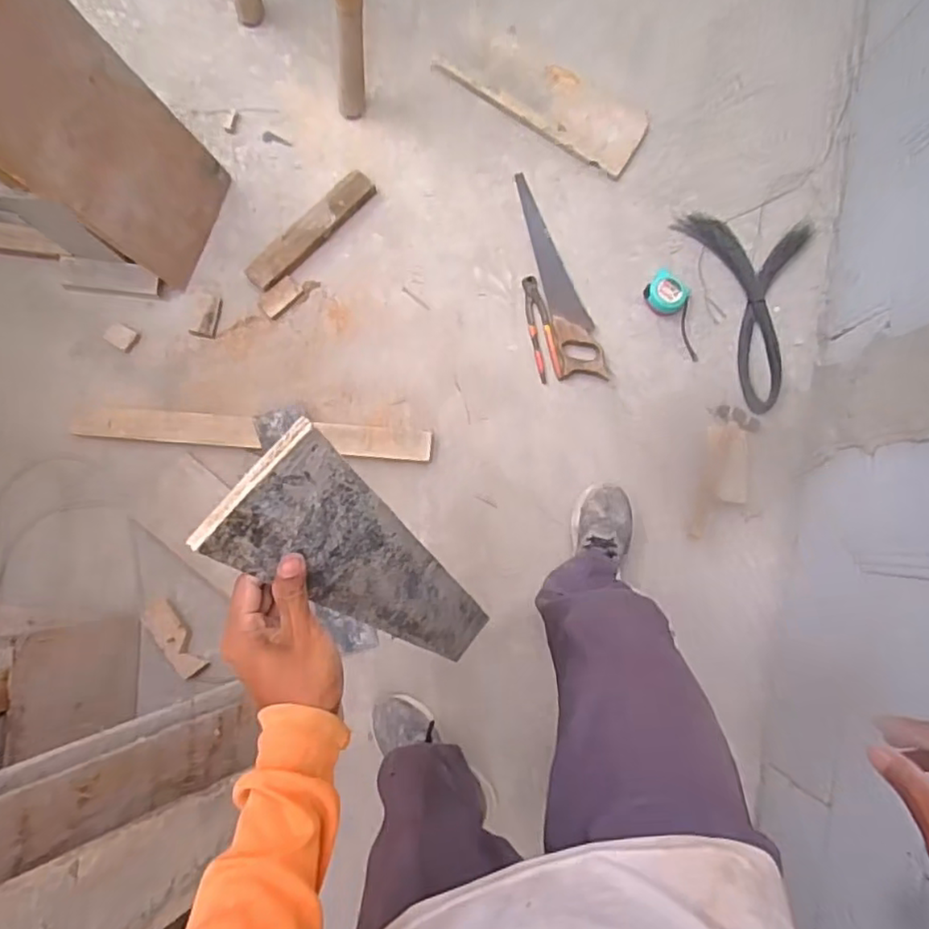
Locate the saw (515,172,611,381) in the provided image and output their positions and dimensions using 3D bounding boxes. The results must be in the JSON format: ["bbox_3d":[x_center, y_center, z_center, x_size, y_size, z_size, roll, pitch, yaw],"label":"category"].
[{"bbox_3d":[0.200,-0.391,1.330,0.090,0.023,0.447,-12,85,-3],"label":"saw"}]

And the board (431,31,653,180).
[{"bbox_3d":[0.171,-0.794,1.382,0.452,0.022,0.170,30,84,1],"label":"board"}]

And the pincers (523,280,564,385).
[{"bbox_3d":[0.152,-0.277,1.309,0.047,0.013,0.224,-12,85,-3],"label":"pincers"}]

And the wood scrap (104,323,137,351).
[{"bbox_3d":[-0.683,-0.255,1.280,0.048,0.010,0.045,30,83,0],"label":"wood scrap"}]

